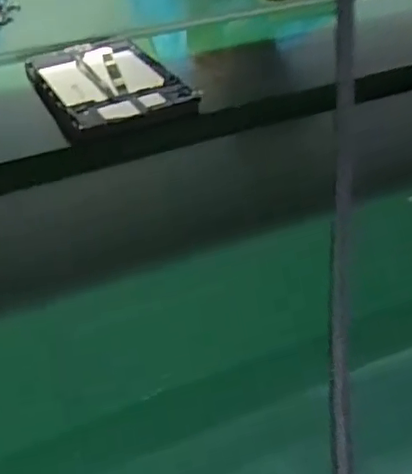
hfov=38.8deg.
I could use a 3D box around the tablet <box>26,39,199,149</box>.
[{"bbox_3d":[-0.125,-0.195,0.744,0.162,0.013,0.241,-20,44,-18],"label":"tablet"}]

